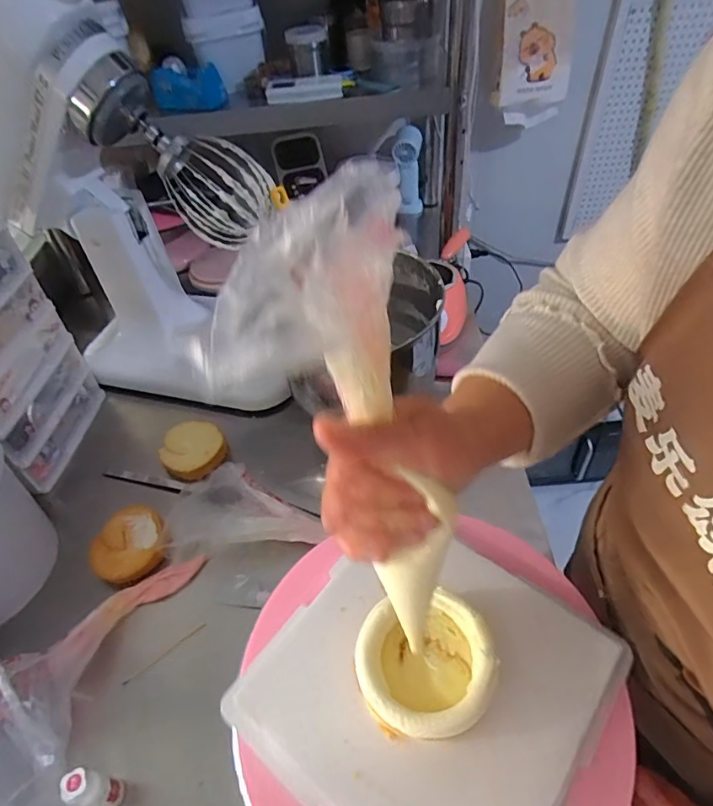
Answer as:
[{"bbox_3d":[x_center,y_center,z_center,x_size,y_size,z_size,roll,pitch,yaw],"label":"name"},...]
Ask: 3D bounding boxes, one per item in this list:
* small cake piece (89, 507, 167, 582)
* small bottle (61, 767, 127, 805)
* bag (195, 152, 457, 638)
[{"bbox_3d":[-0.278,0.168,0.616,0.085,0.028,0.096,-28,50,-19],"label":"small cake piece"},{"bbox_3d":[-0.224,0.331,0.433,0.023,0.073,0.022,-3,46,3],"label":"small bottle"},{"bbox_3d":[-0.002,0.026,0.260,0.094,0.254,0.041,-26,25,-18],"label":"bag"}]

